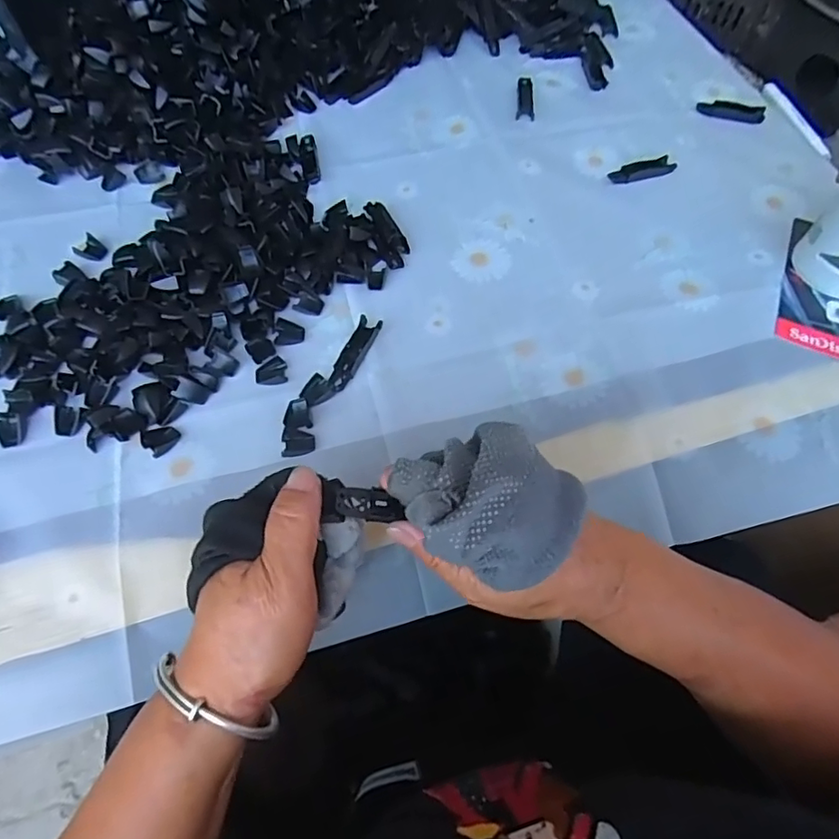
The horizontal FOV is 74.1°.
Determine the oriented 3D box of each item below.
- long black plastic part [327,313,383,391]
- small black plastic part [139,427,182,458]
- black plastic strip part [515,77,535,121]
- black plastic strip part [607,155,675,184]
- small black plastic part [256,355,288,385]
[{"bbox_3d":[-0.051,-0.051,0.424,0.017,0.012,0.062,25,64,12],"label":"long black plastic part"},{"bbox_3d":[-0.184,0.012,0.393,0.023,0.004,0.023,36,67,17],"label":"small black plastic part"},{"bbox_3d":[0.110,-0.336,0.581,0.019,0.005,0.066,2,62,0],"label":"black plastic strip part"},{"bbox_3d":[0.211,-0.238,0.529,0.064,0.006,0.022,-17,64,-9],"label":"black plastic strip part"},{"bbox_3d":[-0.112,-0.036,0.419,0.023,0.007,0.021,-8,63,-5],"label":"small black plastic part"}]

